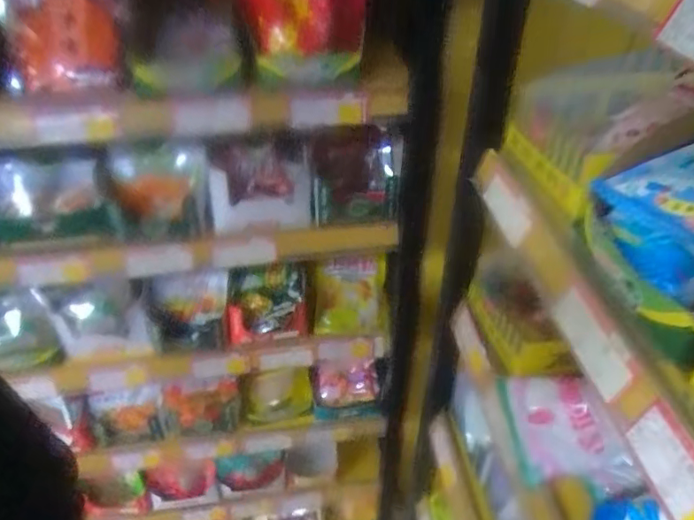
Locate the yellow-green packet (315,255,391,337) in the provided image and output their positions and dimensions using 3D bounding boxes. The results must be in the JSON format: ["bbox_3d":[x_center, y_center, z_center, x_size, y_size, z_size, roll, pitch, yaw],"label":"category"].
[{"bbox_3d":[0.010,0.062,0.949,0.127,0.036,0.134,2,81,-14],"label":"yellow-green packet"}]

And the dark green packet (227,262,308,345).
[{"bbox_3d":[-0.129,0.069,0.889,0.121,0.124,0.025,-3,8,-3],"label":"dark green packet"}]

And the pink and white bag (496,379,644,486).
[{"bbox_3d":[0.195,0.145,0.506,0.090,0.050,0.112,-3,38,-4],"label":"pink and white bag"}]

